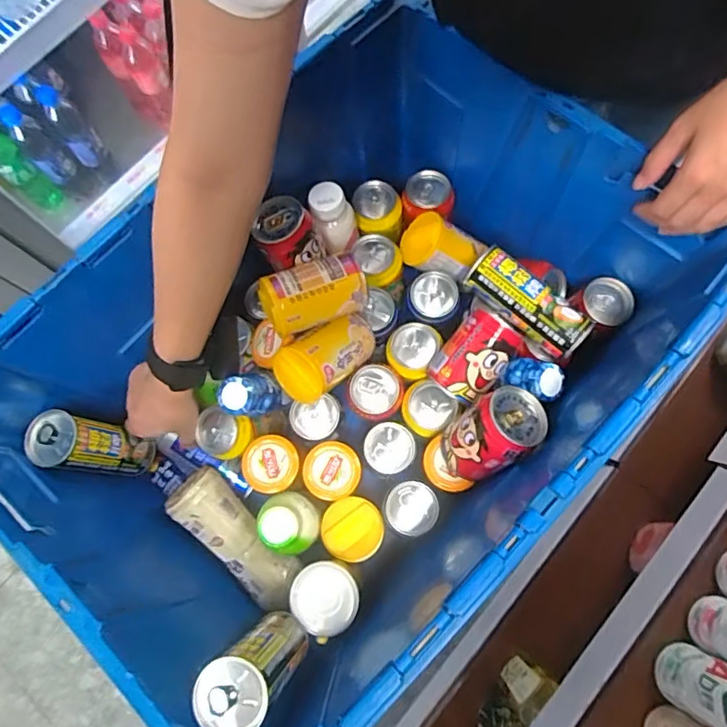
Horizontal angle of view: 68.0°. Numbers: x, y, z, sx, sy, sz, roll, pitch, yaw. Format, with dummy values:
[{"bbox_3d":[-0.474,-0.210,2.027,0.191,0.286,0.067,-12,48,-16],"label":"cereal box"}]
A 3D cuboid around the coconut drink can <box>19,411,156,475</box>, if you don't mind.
[{"bbox_3d":[-0.274,0.090,0.564,0.048,0.141,0.051,-7,71,20],"label":"coconut drink can"}]

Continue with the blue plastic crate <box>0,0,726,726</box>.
[{"bbox_3d":[-0.019,0.009,0.533,0.410,0.269,0.577,43,77,12],"label":"blue plastic crate"}]

